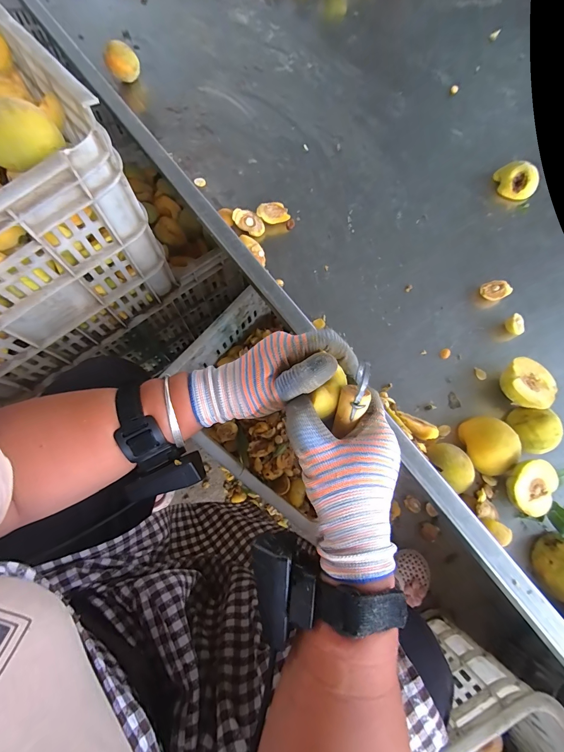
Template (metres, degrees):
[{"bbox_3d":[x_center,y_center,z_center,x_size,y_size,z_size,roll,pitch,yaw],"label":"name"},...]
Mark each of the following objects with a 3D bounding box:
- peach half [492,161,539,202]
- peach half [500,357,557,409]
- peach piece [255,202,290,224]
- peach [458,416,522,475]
[{"bbox_3d":[0.348,-0.291,0.470,0.060,0.030,0.040,39,77,10],"label":"peach half"},{"bbox_3d":[0.284,0.010,0.370,0.062,0.036,0.060,0,73,-1],"label":"peach half"},{"bbox_3d":[-0.013,-0.229,0.450,0.043,0.020,0.027,-15,74,-5],"label":"peach piece"},{"bbox_3d":[0.228,0.076,0.350,0.049,0.034,0.060,-5,73,-2],"label":"peach"}]

